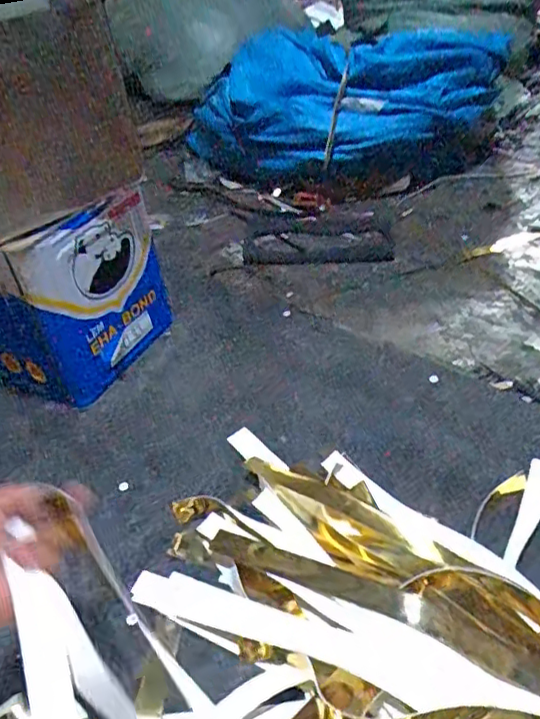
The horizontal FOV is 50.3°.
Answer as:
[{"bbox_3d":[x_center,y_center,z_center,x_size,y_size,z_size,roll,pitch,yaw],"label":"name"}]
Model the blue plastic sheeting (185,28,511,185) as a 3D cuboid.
[{"bbox_3d":[0.092,-0.568,1.277,0.753,0.293,0.257,3,41,29],"label":"blue plastic sheeting"}]

